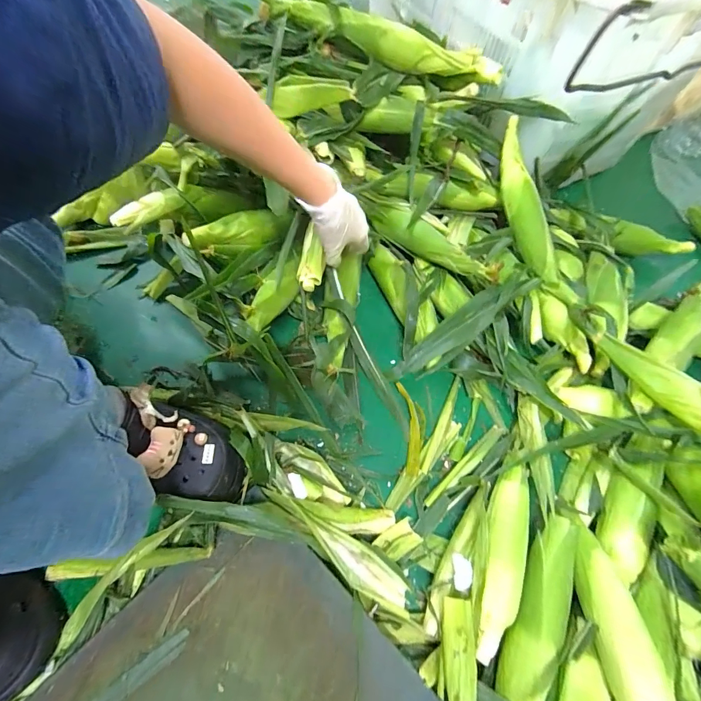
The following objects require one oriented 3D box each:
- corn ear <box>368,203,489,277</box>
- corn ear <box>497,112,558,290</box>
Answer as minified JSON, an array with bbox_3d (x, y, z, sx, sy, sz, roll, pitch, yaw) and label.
[{"bbox_3d":[0.131,-0.197,0.624,0.248,0.057,0.050,40,66,14],"label":"corn ear"},{"bbox_3d":[0.298,-0.245,0.601,0.051,0.051,0.274,-14,88,-11],"label":"corn ear"}]

